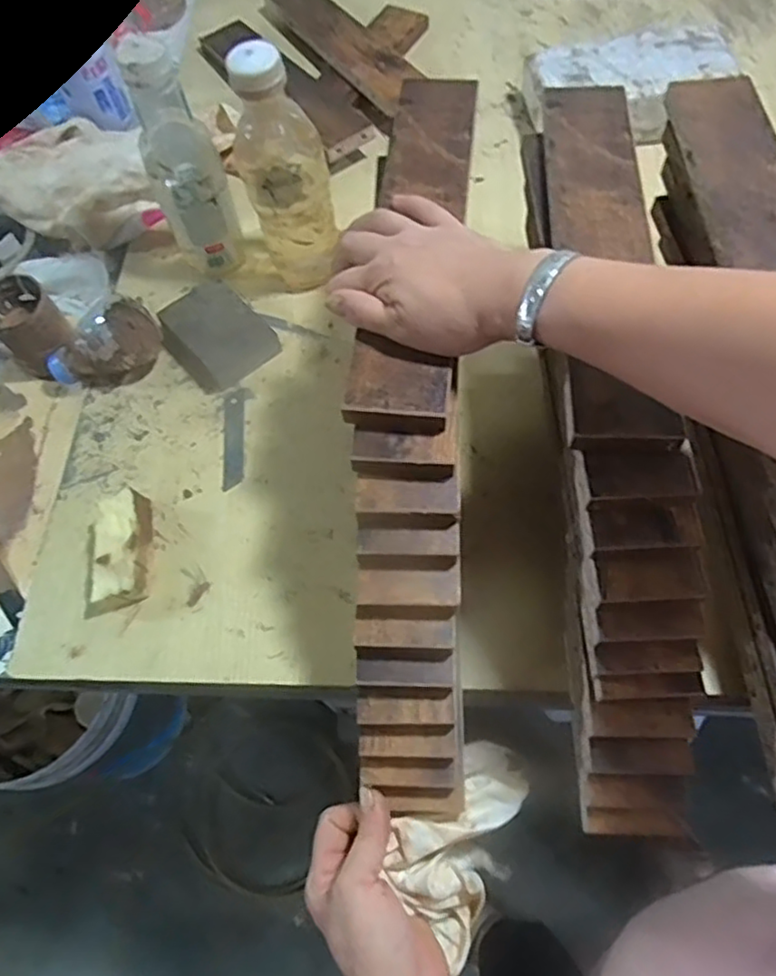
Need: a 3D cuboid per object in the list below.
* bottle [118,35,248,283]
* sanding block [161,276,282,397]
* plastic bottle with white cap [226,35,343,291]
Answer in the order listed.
[{"bbox_3d":[-0.178,-0.277,0.574,0.062,0.203,0.049,-22,65,-7],"label":"bottle"},{"bbox_3d":[-0.162,-0.144,0.601,0.079,0.031,0.108,-38,67,-14],"label":"sanding block"},{"bbox_3d":[-0.086,-0.257,0.555,0.064,0.211,0.065,19,67,13],"label":"plastic bottle with white cap"}]

